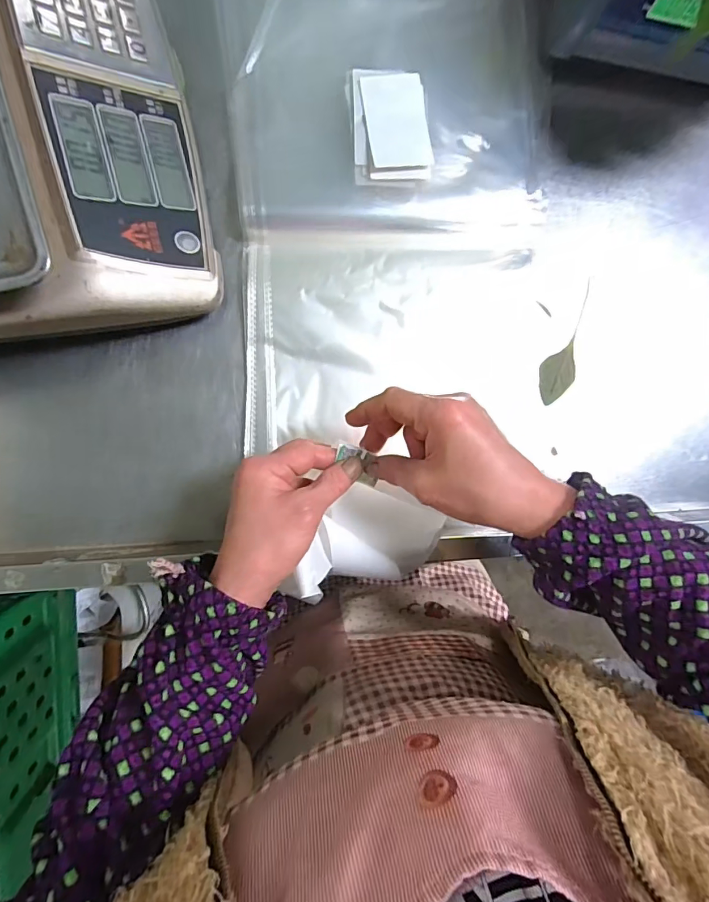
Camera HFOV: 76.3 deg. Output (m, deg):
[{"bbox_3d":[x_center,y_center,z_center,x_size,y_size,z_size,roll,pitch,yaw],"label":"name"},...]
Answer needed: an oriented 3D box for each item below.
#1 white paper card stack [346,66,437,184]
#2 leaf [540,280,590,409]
[{"bbox_3d":[0.033,-0.295,0.408,0.072,0.009,0.105,-6,92,-8],"label":"white paper card stack"},{"bbox_3d":[0.215,-0.106,0.450,0.034,0.004,0.125,23,88,-8],"label":"leaf"}]

